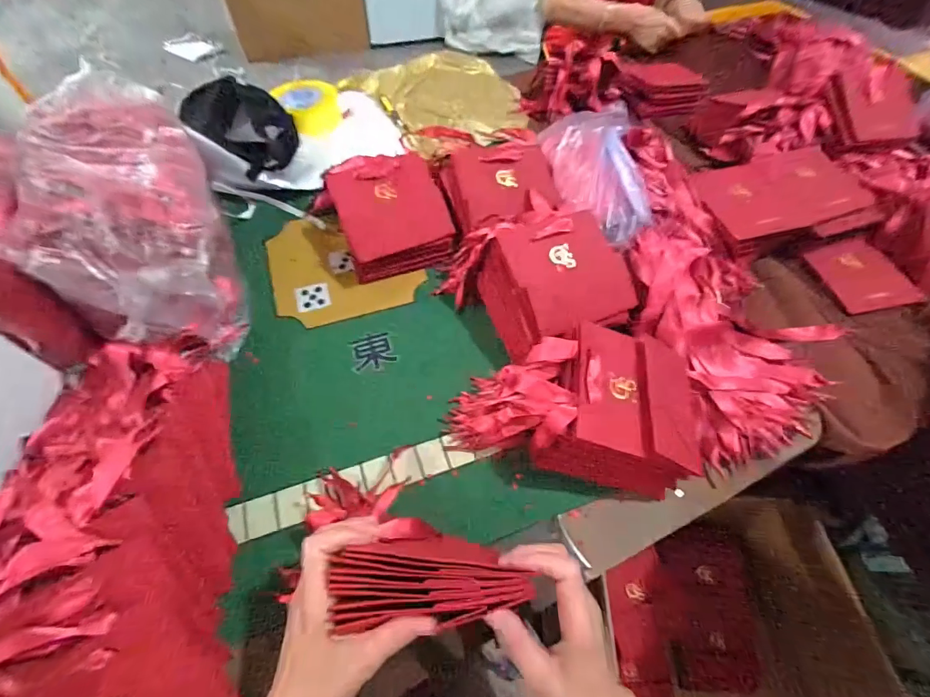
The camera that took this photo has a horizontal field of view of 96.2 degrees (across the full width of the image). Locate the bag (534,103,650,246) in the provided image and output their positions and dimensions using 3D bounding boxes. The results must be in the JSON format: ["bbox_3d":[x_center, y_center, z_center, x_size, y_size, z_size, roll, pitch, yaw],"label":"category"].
[{"bbox_3d":[0.190,-0.271,0.618,0.130,0.059,0.256,2,57,-1],"label":"bag"}]

